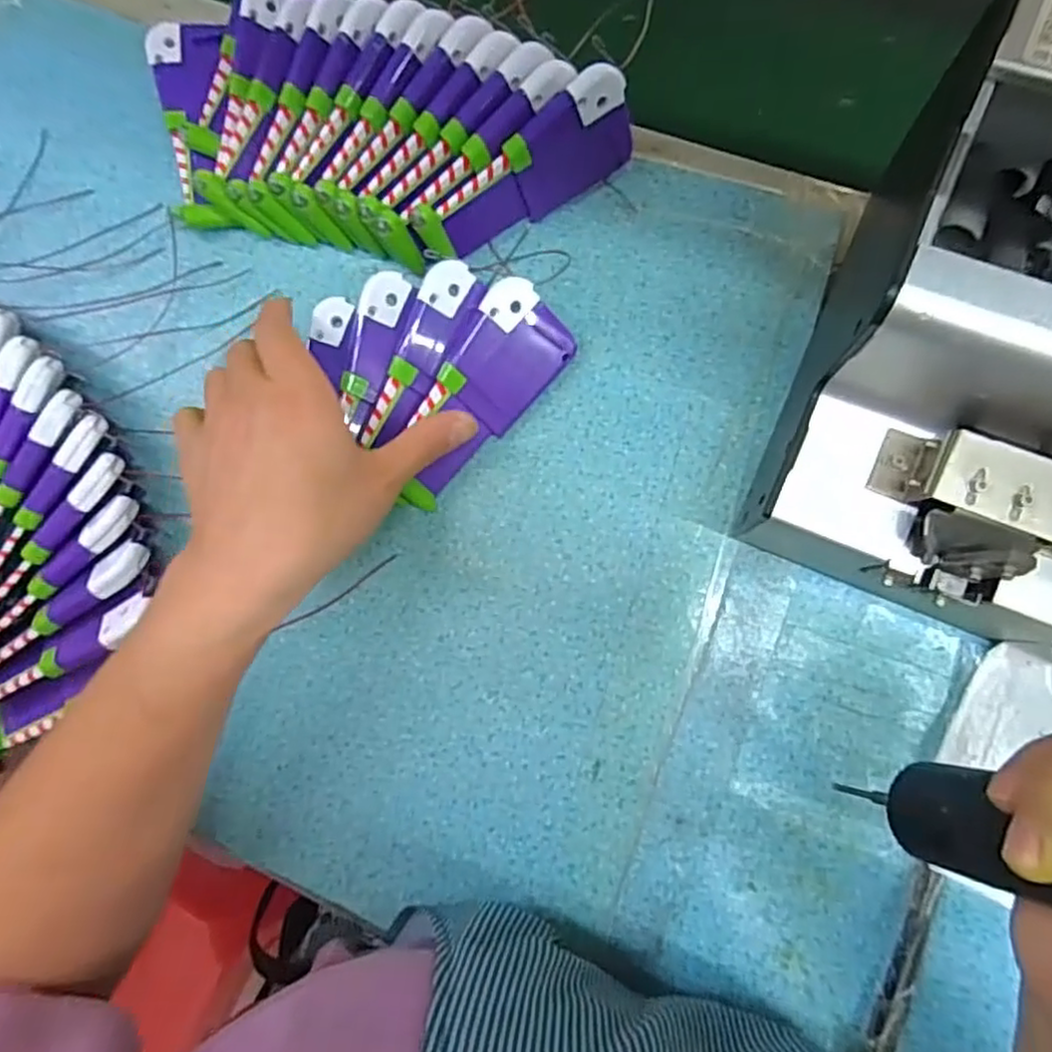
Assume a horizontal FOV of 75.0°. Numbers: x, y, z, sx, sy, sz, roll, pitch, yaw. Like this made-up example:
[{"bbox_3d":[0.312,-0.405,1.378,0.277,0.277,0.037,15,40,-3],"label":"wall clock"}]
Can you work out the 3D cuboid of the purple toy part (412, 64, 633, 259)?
[{"bbox_3d":[-0.001,-0.178,0.348,0.116,0.052,0.021,-27,64,4],"label":"purple toy part"}]

